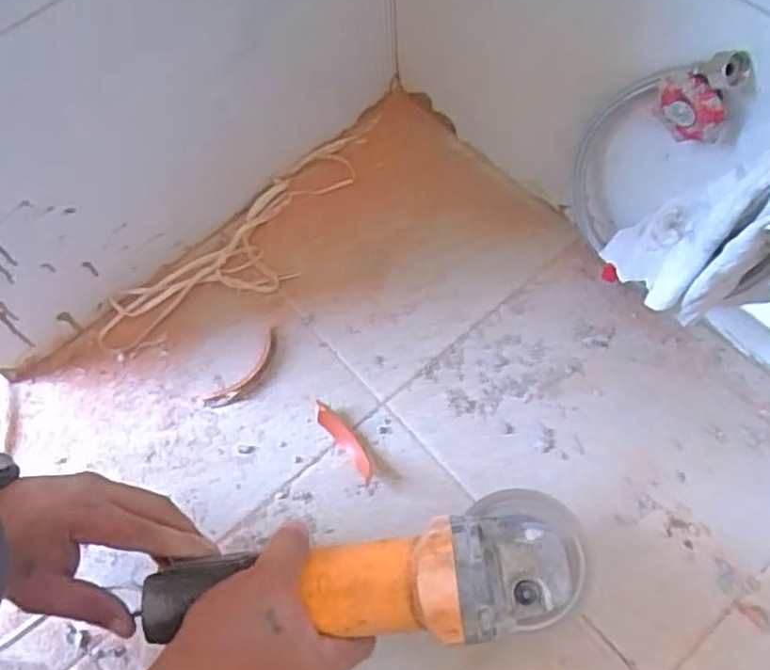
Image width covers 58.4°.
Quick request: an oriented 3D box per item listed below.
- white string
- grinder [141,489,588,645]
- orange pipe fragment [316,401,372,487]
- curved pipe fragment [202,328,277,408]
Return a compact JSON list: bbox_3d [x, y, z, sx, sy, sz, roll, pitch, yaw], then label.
[{"bbox_3d":[-0.132,-0.079,0.654,0.301,0.012,0.087,-41,70,-16],"label":"white string"},{"bbox_3d":[-0.002,0.153,0.428,0.284,0.093,0.085,-5,64,-6],"label":"grinder"},{"bbox_3d":[-0.031,0.087,0.575,0.021,0.025,0.077,-35,68,-14],"label":"orange pipe fragment"},{"bbox_3d":[-0.120,0.033,0.604,0.027,0.007,0.089,36,71,17],"label":"curved pipe fragment"}]

